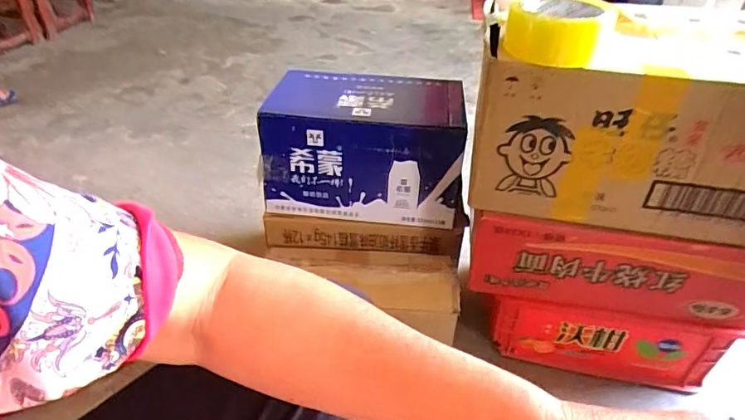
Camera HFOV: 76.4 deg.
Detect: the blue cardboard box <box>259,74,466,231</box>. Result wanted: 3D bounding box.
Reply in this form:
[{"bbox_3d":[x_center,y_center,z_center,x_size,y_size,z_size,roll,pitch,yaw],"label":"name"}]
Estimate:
[{"bbox_3d":[-0.010,-0.111,0.801,0.309,0.174,0.195,5,38,6],"label":"blue cardboard box"}]

